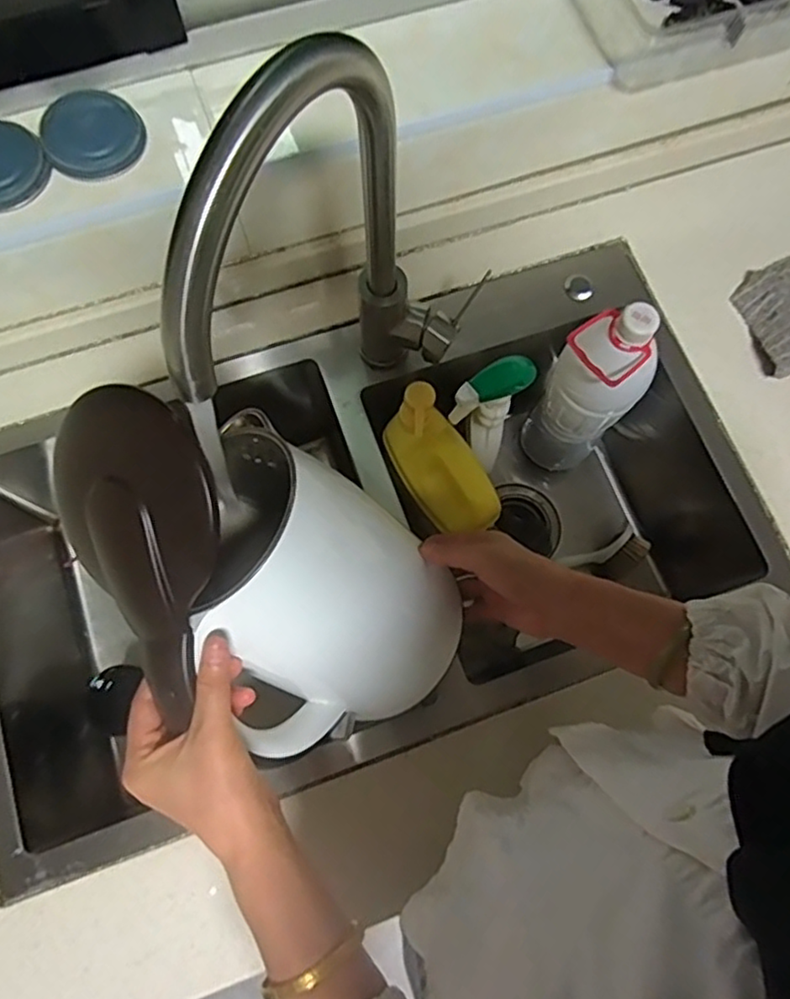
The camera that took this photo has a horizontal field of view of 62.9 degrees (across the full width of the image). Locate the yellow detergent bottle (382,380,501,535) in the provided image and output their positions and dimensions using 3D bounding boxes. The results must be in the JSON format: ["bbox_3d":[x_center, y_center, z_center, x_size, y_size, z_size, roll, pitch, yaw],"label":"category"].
[{"bbox_3d":[0.048,-0.035,0.621,0.072,0.075,0.140,-36,78,-10],"label":"yellow detergent bottle"}]

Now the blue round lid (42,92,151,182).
[{"bbox_3d":[-0.250,-0.303,0.534,0.079,0.017,0.073,-32,77,-9],"label":"blue round lid"}]

